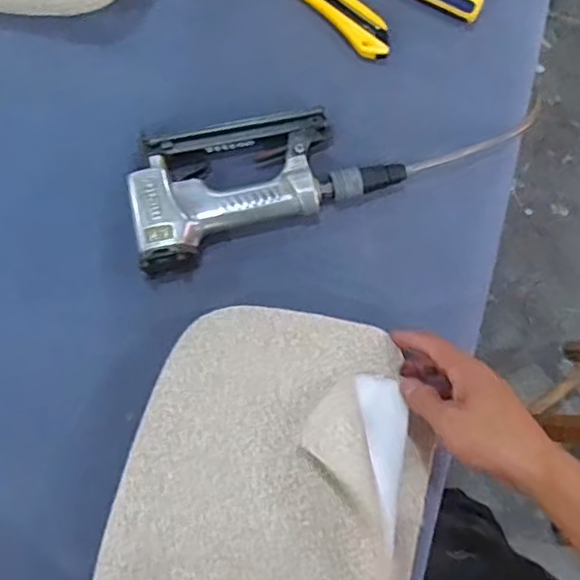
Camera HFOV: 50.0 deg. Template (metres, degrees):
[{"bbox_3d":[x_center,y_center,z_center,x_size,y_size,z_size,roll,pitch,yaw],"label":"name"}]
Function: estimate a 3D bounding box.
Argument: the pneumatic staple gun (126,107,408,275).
[{"bbox_3d":[-0.034,-0.112,0.583,0.243,0.039,0.122,-23,78,-5],"label":"pneumatic staple gun"}]

